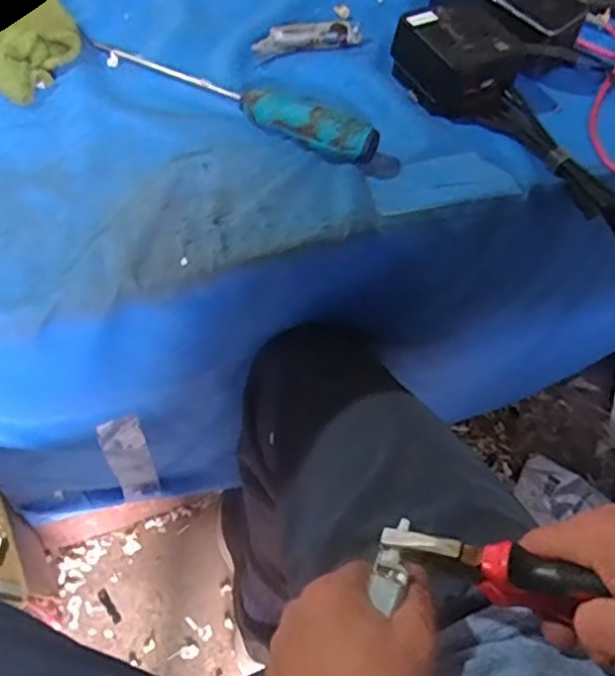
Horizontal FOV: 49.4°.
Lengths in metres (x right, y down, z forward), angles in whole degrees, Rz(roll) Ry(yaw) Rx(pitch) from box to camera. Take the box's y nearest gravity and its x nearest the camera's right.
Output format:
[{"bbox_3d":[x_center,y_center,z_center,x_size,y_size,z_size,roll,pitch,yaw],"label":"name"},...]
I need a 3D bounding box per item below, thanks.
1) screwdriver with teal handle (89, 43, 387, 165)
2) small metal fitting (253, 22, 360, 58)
[{"bbox_3d":[-0.055,-0.191,0.510,0.239,0.027,0.029,31,61,14],"label":"screwdriver with teal handle"},{"bbox_3d":[0.000,-0.255,0.565,0.097,0.021,0.016,-19,62,-15],"label":"small metal fitting"}]

